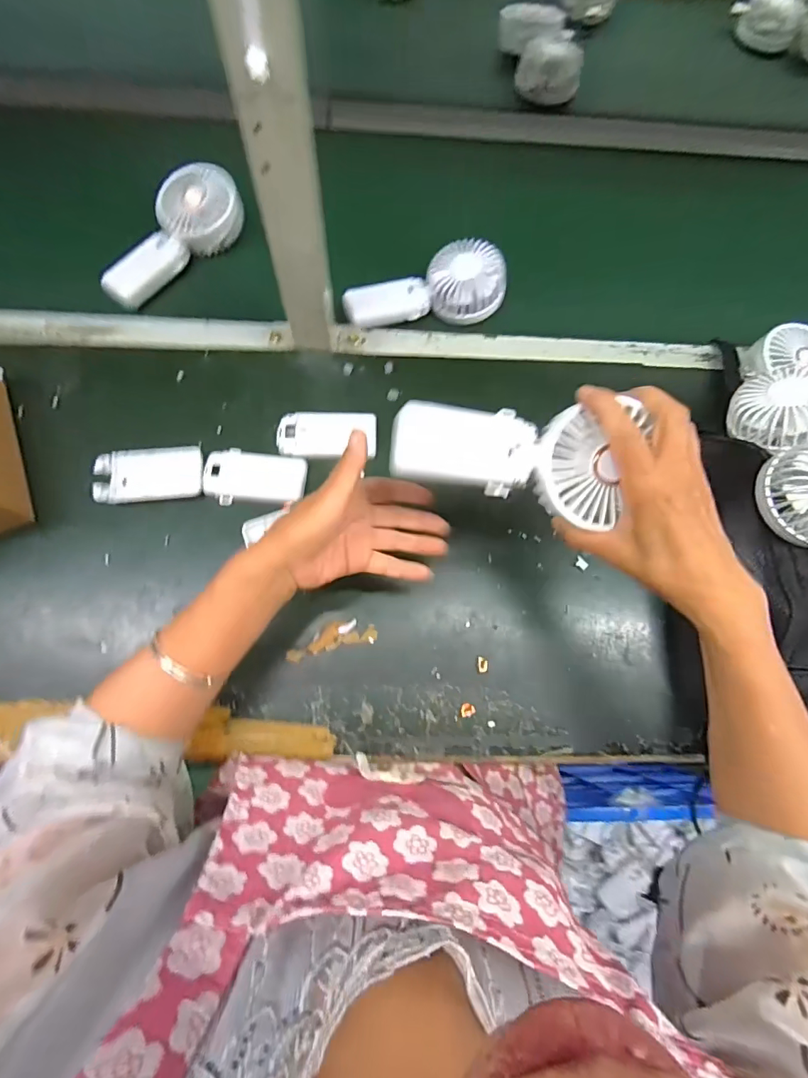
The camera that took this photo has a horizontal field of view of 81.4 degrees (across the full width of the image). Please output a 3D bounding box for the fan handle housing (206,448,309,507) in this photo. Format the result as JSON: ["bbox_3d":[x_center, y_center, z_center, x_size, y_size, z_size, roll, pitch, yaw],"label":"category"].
[{"bbox_3d":[-0.141,-0.060,0.448,0.093,0.012,0.050,4,73,-2],"label":"fan handle housing"}]

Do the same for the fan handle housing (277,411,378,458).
[{"bbox_3d":[-0.075,-0.103,0.461,0.094,0.012,0.045,4,73,-2],"label":"fan handle housing"}]

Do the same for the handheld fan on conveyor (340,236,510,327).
[{"bbox_3d":[0.025,-0.285,0.531,0.180,0.041,0.074,-7,74,-5],"label":"handheld fan on conveyor"}]

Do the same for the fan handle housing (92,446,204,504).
[{"bbox_3d":[-0.238,-0.061,0.442,0.096,0.014,0.052,-6,74,-5],"label":"fan handle housing"}]

